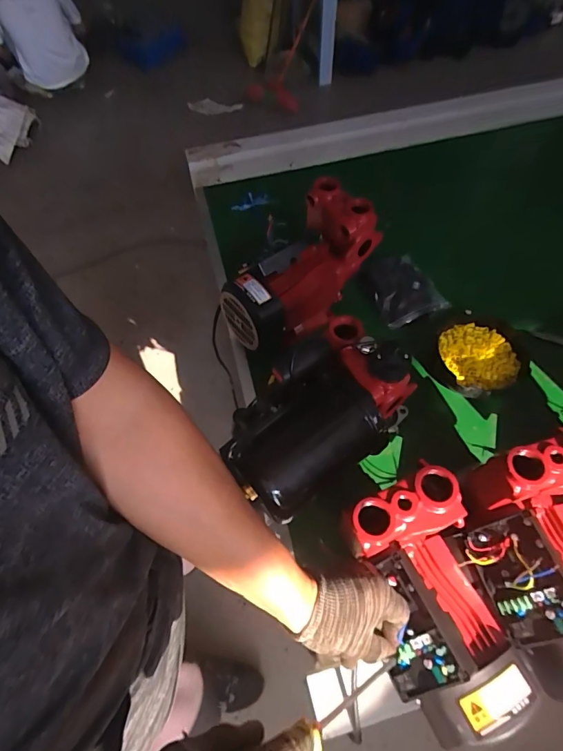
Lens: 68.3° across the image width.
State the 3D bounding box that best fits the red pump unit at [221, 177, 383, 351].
[{"bbox_3d":[0.022,-0.170,0.686,0.245,0.186,0.111,-33,64,-16],"label":"red pump unit"}]

